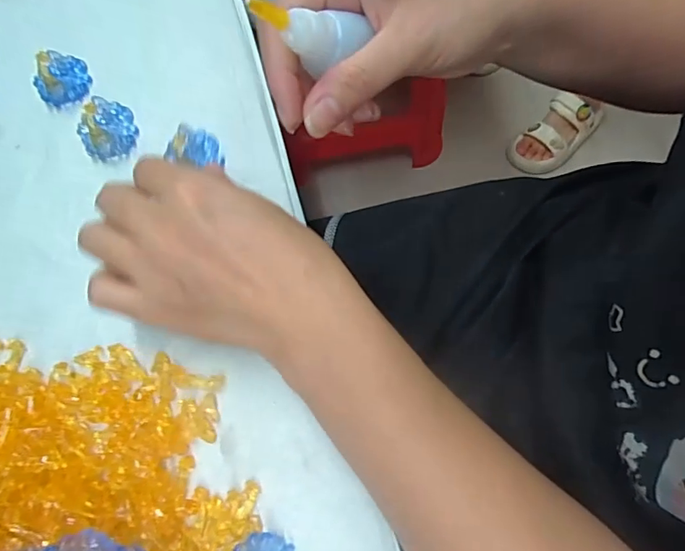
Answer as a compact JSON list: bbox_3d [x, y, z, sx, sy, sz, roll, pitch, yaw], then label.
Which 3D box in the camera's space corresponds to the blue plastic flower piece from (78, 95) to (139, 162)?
[{"bbox_3d":[-0.134,-0.084,0.264,0.030,0.010,0.038,-23,73,-5],"label":"blue plastic flower piece"}]

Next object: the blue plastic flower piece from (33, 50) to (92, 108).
[{"bbox_3d":[-0.165,-0.118,0.274,0.027,0.010,0.037,-19,73,-4],"label":"blue plastic flower piece"}]

